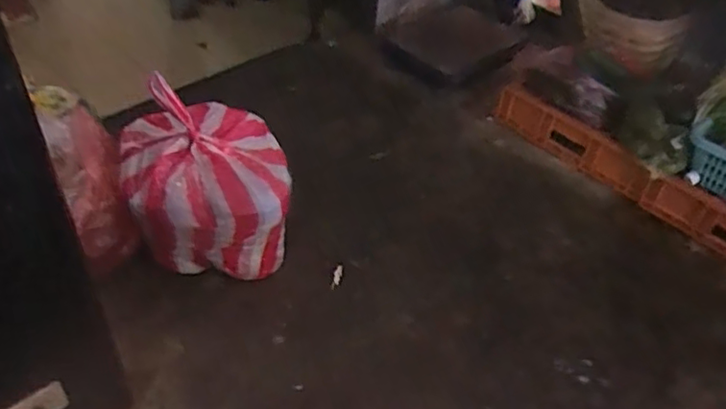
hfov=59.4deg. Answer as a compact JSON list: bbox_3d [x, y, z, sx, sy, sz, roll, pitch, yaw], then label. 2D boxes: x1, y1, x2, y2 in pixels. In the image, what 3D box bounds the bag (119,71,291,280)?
[{"bbox_3d":[-0.357,-0.055,1.402,0.380,0.252,0.364,-1,43,-5],"label":"bag"}]

